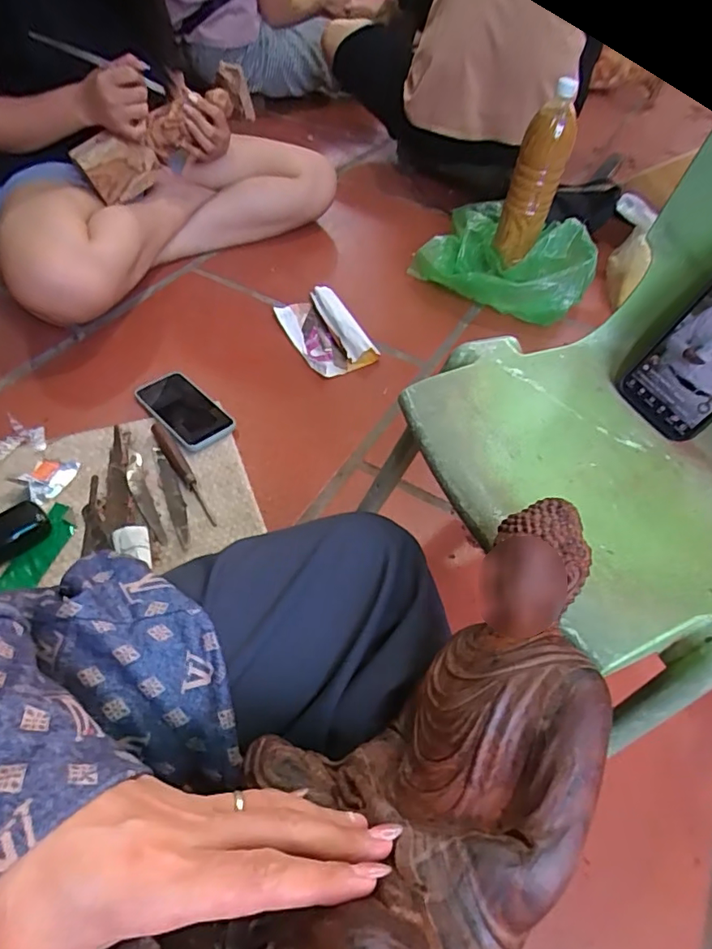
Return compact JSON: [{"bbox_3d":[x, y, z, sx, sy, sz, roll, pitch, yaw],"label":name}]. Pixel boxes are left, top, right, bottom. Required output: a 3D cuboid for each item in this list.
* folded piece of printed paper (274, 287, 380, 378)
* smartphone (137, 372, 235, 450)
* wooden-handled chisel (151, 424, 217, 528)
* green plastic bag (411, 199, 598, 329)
[{"bbox_3d":[-0.056,-0.239,0.894,0.110,0.030,0.194,-20,56,-20],"label":"folded piece of printed paper"},{"bbox_3d":[-0.250,-0.096,0.771,0.158,0.011,0.080,39,58,23],"label":"smartphone"},{"bbox_3d":[-0.226,-0.006,0.704,0.017,0.013,0.181,-28,59,-25],"label":"wooden-handled chisel"},{"bbox_3d":[0.296,-0.426,1.007,0.307,0.104,0.276,25,53,14],"label":"green plastic bag"}]

